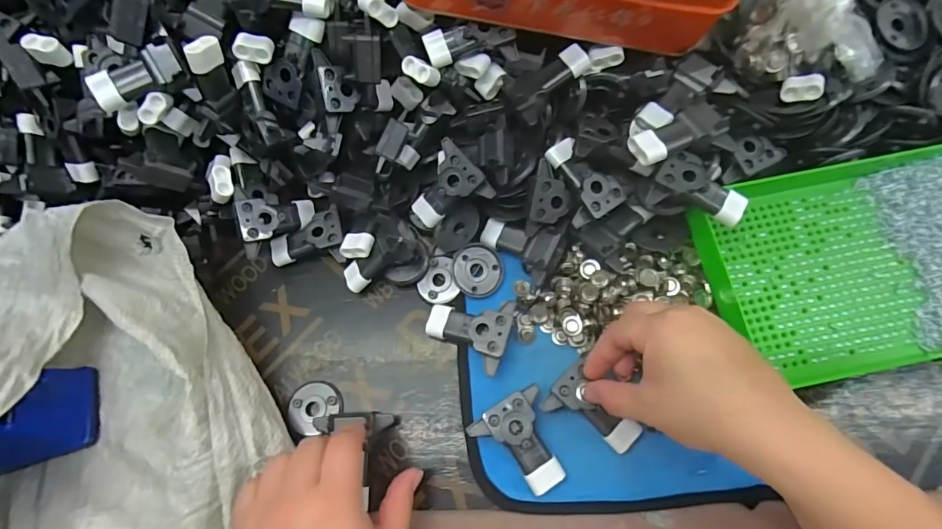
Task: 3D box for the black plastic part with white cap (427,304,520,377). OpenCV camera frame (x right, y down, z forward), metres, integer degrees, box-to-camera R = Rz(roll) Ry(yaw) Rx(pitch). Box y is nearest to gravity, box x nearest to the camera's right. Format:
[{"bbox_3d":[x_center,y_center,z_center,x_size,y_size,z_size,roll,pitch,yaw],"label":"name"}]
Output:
[{"bbox_3d":[-0.003,0.049,0.357,0.062,0.025,0.052,14,72,8],"label":"black plastic part with white cap"}]

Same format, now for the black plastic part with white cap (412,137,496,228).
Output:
[{"bbox_3d":[-0.016,-0.056,0.374,0.052,0.015,0.067,38,123,8],"label":"black plastic part with white cap"}]

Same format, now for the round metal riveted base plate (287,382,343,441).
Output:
[{"bbox_3d":[-0.118,0.110,0.360,0.040,0.009,0.039,-1,71,3],"label":"round metal riveted base plate"}]

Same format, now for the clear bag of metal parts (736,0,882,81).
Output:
[{"bbox_3d":[0.234,-0.157,0.324,0.087,0.058,0.054,40,77,15],"label":"clear bag of metal parts"}]

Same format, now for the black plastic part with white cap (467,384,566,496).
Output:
[{"bbox_3d":[0.031,0.125,0.324,0.053,0.015,0.066,-19,71,-3],"label":"black plastic part with white cap"}]

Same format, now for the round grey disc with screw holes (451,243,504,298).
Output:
[{"bbox_3d":[0.006,0.005,0.377,0.041,0.004,0.042,2,81,-14],"label":"round grey disc with screw holes"}]

